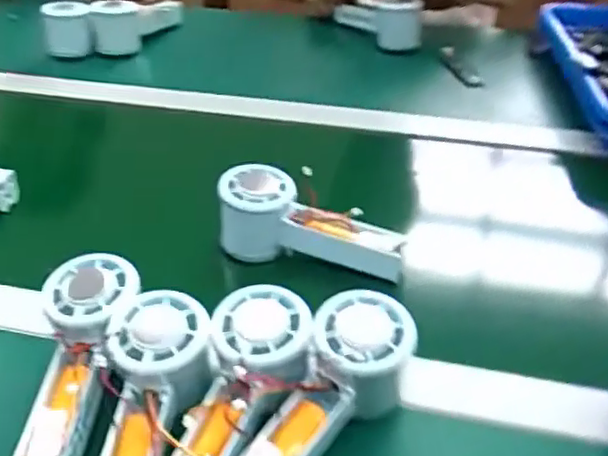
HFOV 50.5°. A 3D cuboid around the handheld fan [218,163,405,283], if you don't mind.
[{"bbox_3d":[0.007,-0.002,0.501,0.146,0.070,0.048,7,37,10],"label":"handheld fan"}]

